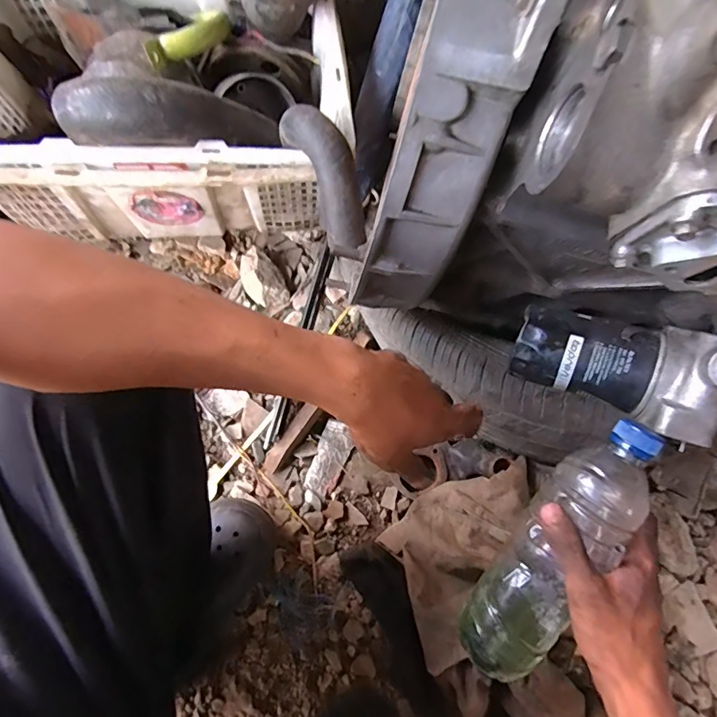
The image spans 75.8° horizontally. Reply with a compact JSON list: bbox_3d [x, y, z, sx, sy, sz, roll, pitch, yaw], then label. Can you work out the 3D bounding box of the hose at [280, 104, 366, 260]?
[{"bbox_3d":[-0.033,-0.197,0.506,0.051,0.075,0.155,-24,108,-7],"label":"hose"}]

